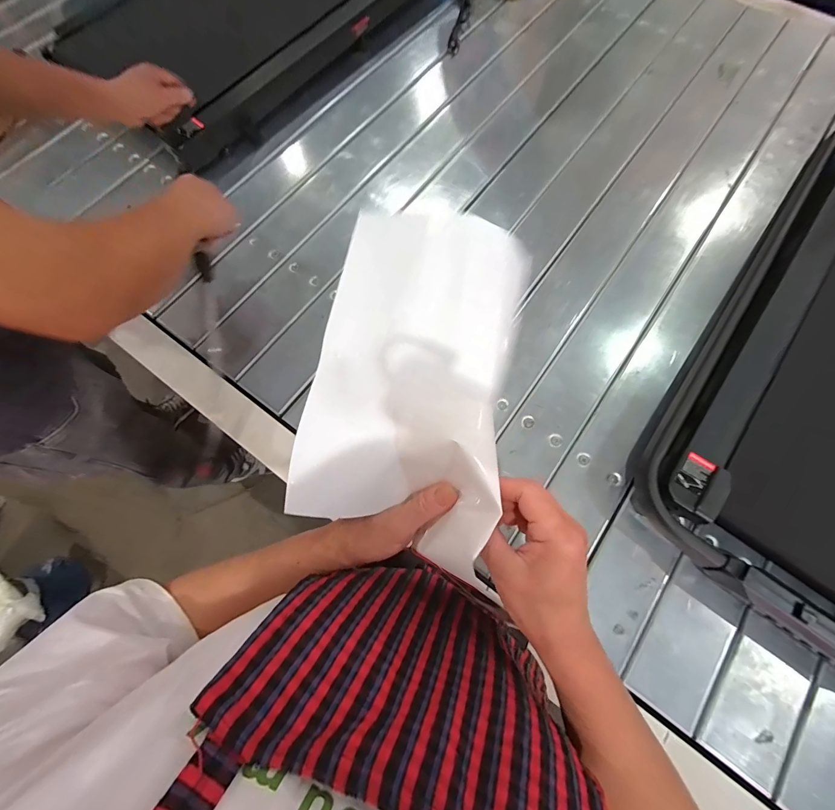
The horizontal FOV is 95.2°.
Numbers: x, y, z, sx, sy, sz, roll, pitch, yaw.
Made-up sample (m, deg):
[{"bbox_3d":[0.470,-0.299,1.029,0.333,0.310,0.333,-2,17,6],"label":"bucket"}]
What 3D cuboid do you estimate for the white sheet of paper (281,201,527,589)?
[{"bbox_3d":[0.000,-0.023,0.293,0.146,0.064,0.249,10,69,3],"label":"white sheet of paper"}]

